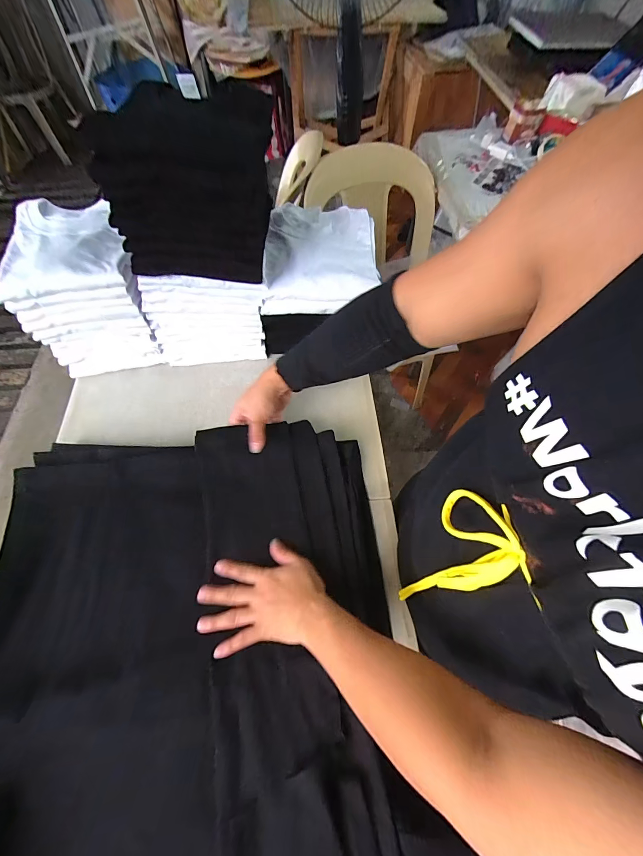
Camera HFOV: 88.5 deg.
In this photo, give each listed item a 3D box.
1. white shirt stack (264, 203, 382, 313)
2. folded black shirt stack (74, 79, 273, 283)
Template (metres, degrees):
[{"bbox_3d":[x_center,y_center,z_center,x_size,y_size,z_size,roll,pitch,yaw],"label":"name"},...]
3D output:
[{"bbox_3d":[0.000,-0.343,0.639,0.210,0.045,0.280,0,62,0],"label":"white shirt stack"},{"bbox_3d":[-0.180,-0.373,0.503,0.209,0.166,0.227,0,62,0],"label":"folded black shirt stack"}]

